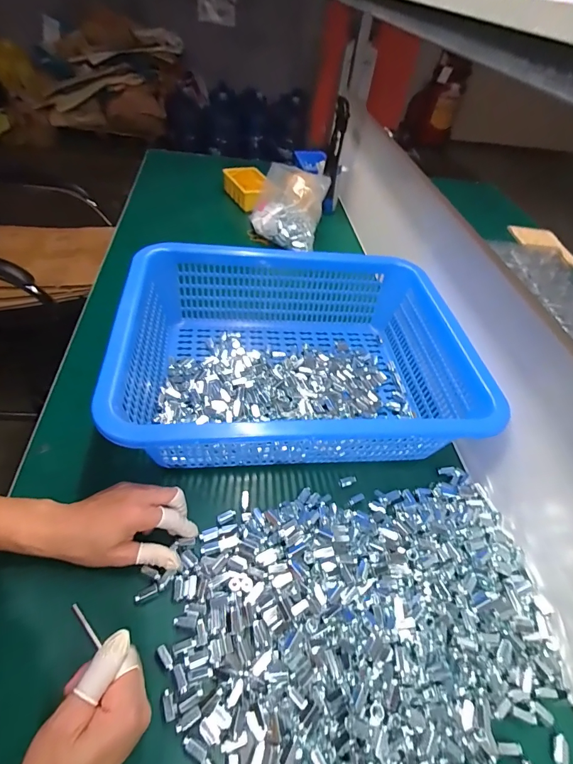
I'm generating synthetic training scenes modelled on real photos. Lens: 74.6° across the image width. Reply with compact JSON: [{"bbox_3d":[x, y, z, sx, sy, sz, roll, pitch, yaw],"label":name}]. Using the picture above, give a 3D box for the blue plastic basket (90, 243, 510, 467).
[{"bbox_3d":[0.011,-0.035,0.544,0.439,0.138,0.351,0,49,-9],"label":"blue plastic basket"}]

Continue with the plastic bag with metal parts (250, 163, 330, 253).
[{"bbox_3d":[0.005,-0.402,0.861,0.149,0.139,0.117,21,49,9],"label":"plastic bag with metal parts"}]

